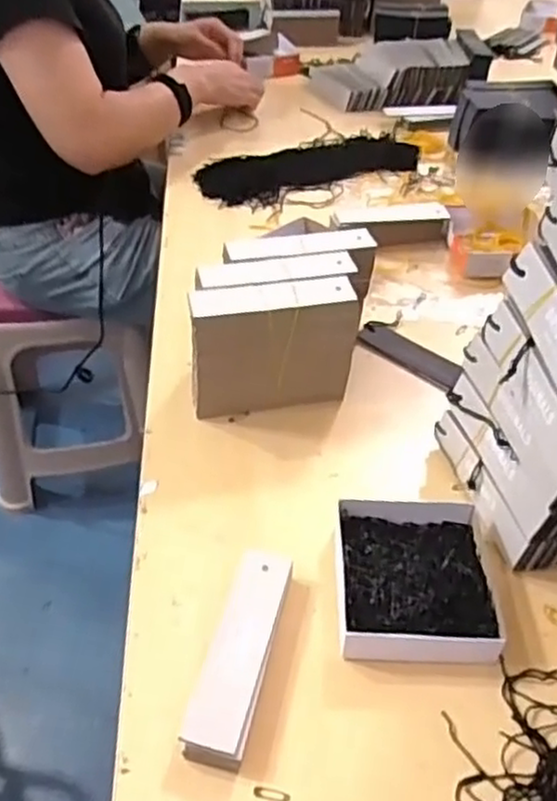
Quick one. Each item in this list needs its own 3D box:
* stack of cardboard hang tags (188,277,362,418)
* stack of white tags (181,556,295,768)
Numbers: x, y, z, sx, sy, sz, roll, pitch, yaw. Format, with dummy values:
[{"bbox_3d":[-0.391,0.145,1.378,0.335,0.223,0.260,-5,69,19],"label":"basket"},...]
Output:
[{"bbox_3d":[-0.004,-0.040,0.565,0.126,0.102,0.033,-7,43,-9],"label":"stack of cardboard hang tags"},{"bbox_3d":[-0.022,0.149,0.422,0.034,0.021,0.127,10,43,10],"label":"stack of white tags"}]

